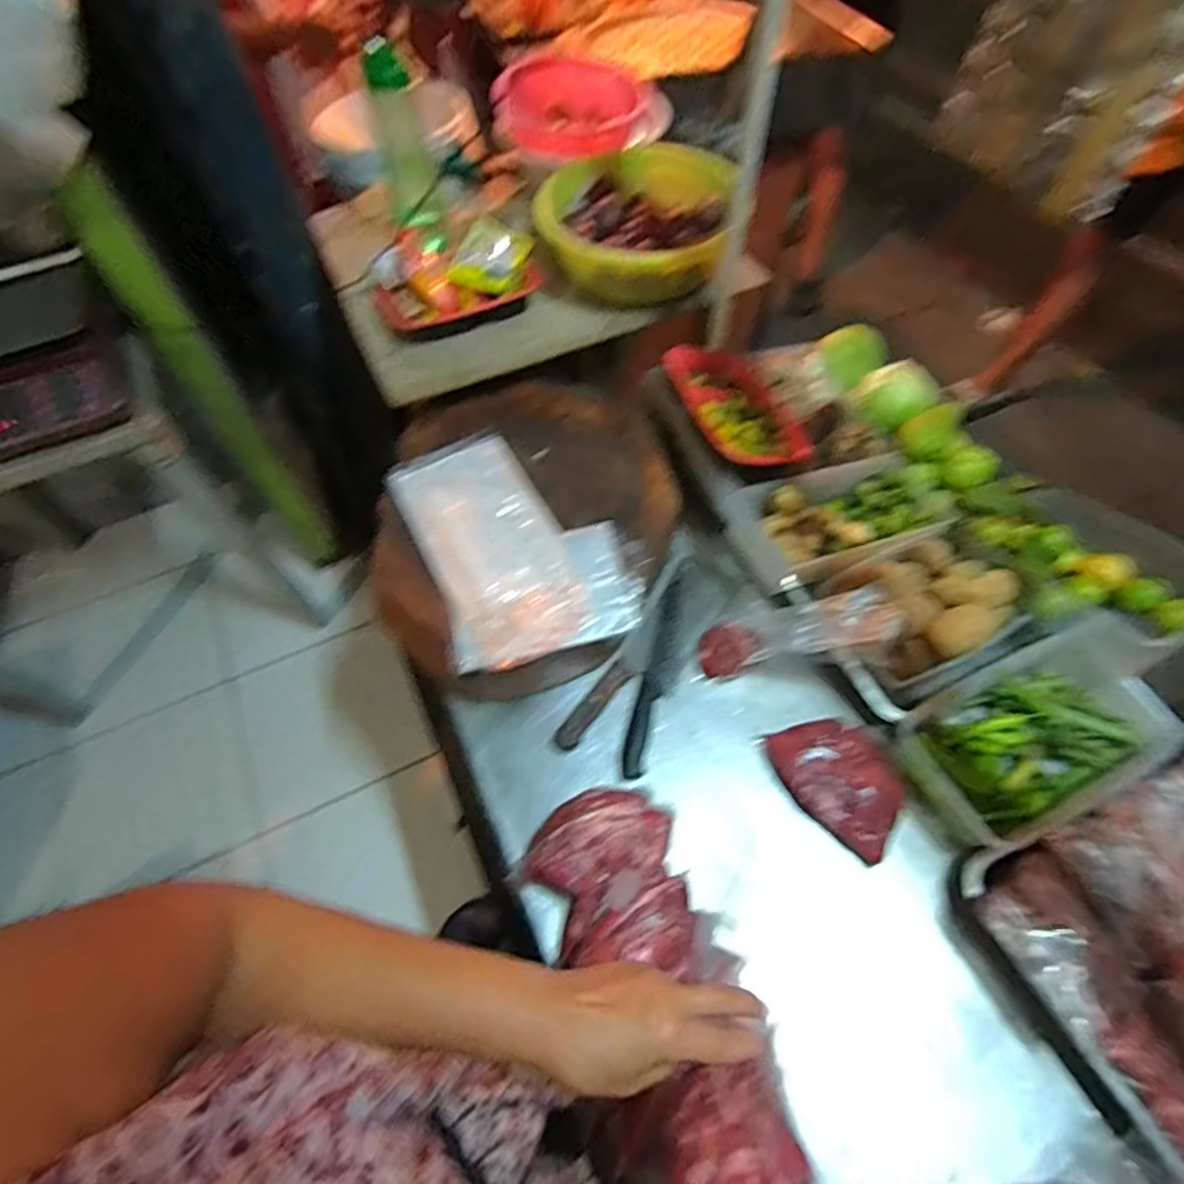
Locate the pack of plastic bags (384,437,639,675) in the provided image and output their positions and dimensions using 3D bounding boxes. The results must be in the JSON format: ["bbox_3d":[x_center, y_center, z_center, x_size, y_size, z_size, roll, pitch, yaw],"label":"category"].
[{"bbox_3d":[-0.097,-0.070,0.793,0.240,0.031,0.338,-23,61,-11],"label":"pack of plastic bags"}]

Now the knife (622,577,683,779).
[{"bbox_3d":[0.086,0.102,0.810,0.042,0.013,0.268,13,61,10],"label":"knife"}]

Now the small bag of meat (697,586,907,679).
[{"bbox_3d":[0.243,0.054,0.767,0.241,0.058,0.074,-17,53,33],"label":"small bag of meat"}]

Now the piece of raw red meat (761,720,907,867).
[{"bbox_3d":[0.281,0.210,0.723,0.114,0.049,0.164,-29,63,-14],"label":"piece of raw red meat"}]

